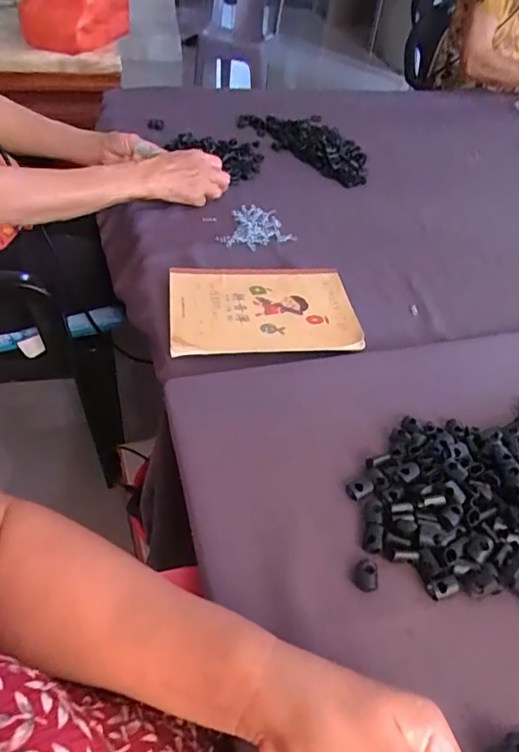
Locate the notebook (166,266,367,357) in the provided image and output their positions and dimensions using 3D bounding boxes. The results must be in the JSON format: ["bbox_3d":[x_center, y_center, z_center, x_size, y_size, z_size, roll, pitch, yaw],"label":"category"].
[{"bbox_3d":[0.002,-0.083,0.579,0.203,0.015,0.155,-1,45,-8],"label":"notebook"}]

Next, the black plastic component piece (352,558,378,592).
[{"bbox_3d":[0.076,0.142,0.361,0.017,0.012,0.022,10,46,3],"label":"black plastic component piece"}]

